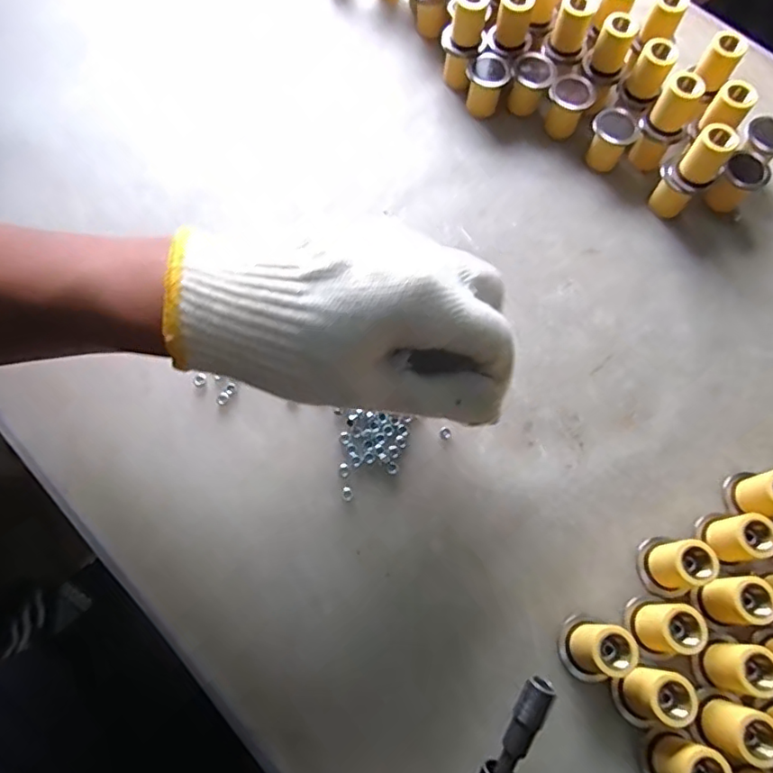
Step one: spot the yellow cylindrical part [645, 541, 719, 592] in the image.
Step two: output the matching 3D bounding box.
[{"bbox_3d":[0.150,0.092,0.295,0.023,0.033,0.021,0,69,-1],"label":"yellow cylindrical part"}]

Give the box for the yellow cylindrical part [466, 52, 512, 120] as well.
[{"bbox_3d":[0.071,-0.213,0.410,0.028,0.033,0.025,12,69,3],"label":"yellow cylindrical part"}]

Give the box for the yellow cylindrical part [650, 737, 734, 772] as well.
[{"bbox_3d":[0.138,0.173,0.262,0.023,0.033,0.021,0,69,-1],"label":"yellow cylindrical part"}]

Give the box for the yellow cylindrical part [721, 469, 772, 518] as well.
[{"bbox_3d":[0.203,0.057,0.312,0.024,0.034,0.026,0,69,-1],"label":"yellow cylindrical part"}]

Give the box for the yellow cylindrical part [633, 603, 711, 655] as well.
[{"bbox_3d":[0.137,0.119,0.284,0.024,0.032,0.021,-3,69,-2],"label":"yellow cylindrical part"}]

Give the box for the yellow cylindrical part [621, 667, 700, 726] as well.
[{"bbox_3d":[0.126,0.145,0.272,0.024,0.033,0.020,17,70,5],"label":"yellow cylindrical part"}]

